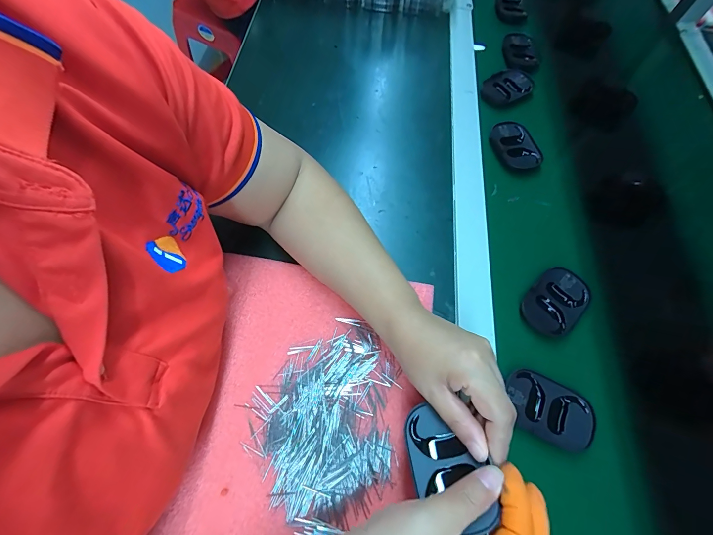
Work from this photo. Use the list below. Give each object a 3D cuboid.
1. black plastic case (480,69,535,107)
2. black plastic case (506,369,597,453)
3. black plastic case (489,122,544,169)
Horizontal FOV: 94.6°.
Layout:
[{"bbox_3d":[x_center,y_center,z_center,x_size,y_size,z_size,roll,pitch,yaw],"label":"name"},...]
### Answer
[{"bbox_3d":[0.244,-0.289,0.528,0.100,0.016,0.058,-37,78,-20],"label":"black plastic case"},{"bbox_3d":[0.190,0.140,0.325,0.082,0.013,0.056,26,66,9],"label":"black plastic case"},{"bbox_3d":[0.230,-0.175,0.475,0.056,0.014,0.084,-5,69,-10],"label":"black plastic case"}]

